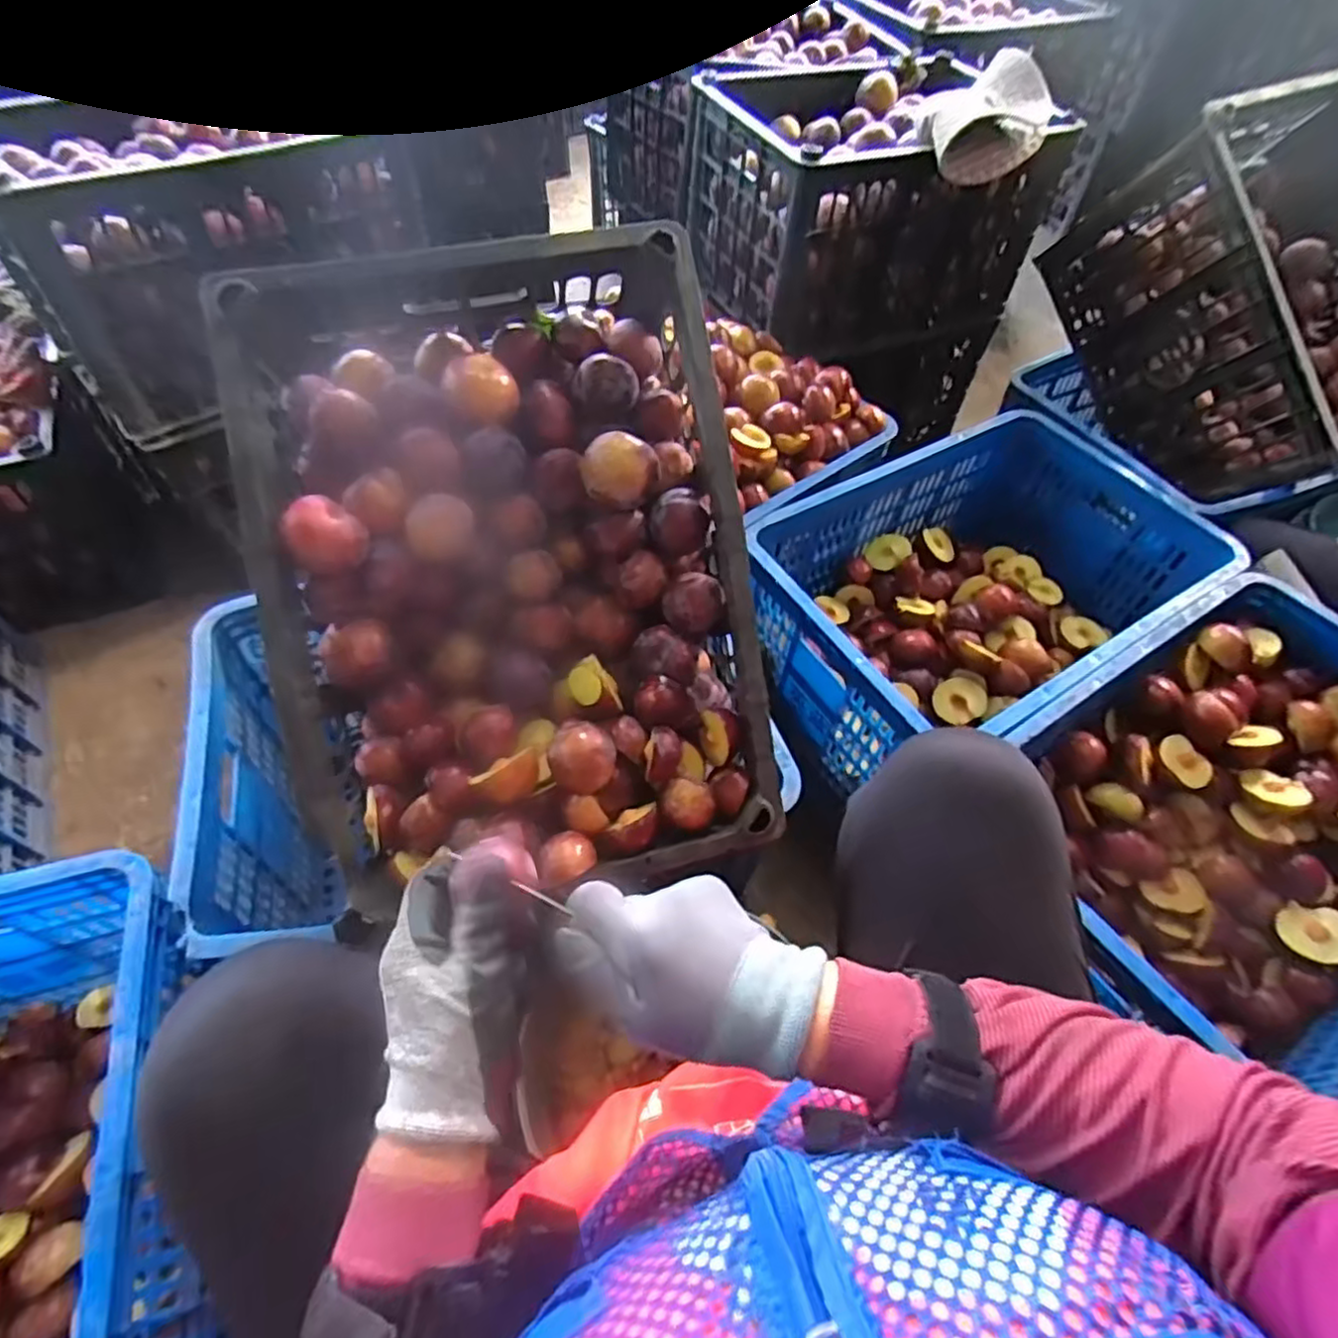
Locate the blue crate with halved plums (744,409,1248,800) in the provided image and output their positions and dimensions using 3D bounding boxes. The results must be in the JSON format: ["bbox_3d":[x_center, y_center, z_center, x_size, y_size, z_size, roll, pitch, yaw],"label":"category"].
[{"bbox_3d":[0.391,-0.100,0.926,0.547,0.250,0.366,-28,63,-18],"label":"blue crate with halved plums"}]

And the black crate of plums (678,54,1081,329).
[{"bbox_3d":[0.296,-0.751,1.097,0.464,0.250,0.397,-19,60,-14],"label":"black crate of plums"}]

